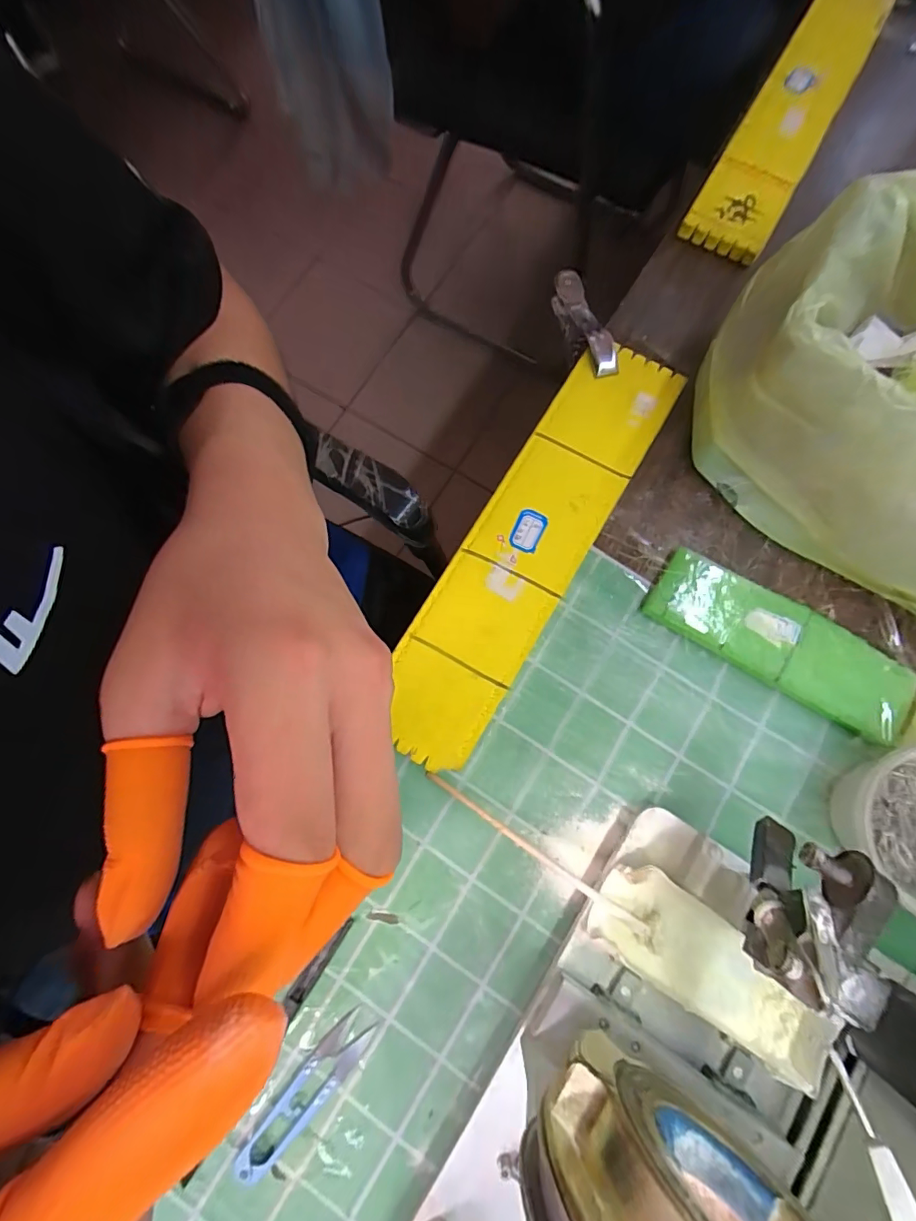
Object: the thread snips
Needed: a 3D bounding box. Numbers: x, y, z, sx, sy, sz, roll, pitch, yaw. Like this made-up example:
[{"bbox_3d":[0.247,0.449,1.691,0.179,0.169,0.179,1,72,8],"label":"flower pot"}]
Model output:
[{"bbox_3d":[-0.092,0.292,0.289,0.024,0.009,0.101,43,82,10],"label":"thread snips"}]

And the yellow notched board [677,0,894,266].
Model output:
[{"bbox_3d":[0.309,-0.461,0.439,0.069,0.027,0.359,29,80,8],"label":"yellow notched board"}]

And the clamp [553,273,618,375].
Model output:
[{"bbox_3d":[0.106,-0.237,0.404,0.020,0.036,0.120,-14,62,-2],"label":"clamp"}]

